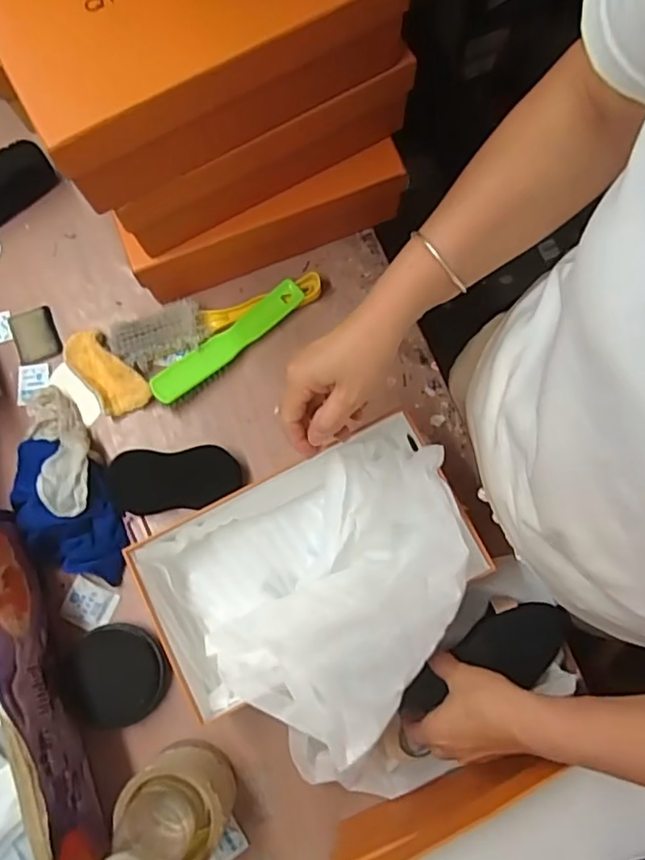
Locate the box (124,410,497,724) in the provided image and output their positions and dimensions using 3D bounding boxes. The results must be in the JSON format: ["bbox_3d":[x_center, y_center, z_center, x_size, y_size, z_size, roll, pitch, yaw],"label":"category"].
[{"bbox_3d":[-0.015,0.119,0.563,0.283,0.112,0.156,-27,79,-4],"label":"box"}]

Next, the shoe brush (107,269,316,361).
[{"bbox_3d":[-0.114,-0.124,0.658,0.229,0.030,0.060,-15,78,-2],"label":"shoe brush"}]

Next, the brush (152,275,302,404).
[{"bbox_3d":[-0.099,-0.093,0.652,0.187,0.022,0.037,-39,80,-7],"label":"brush"}]

